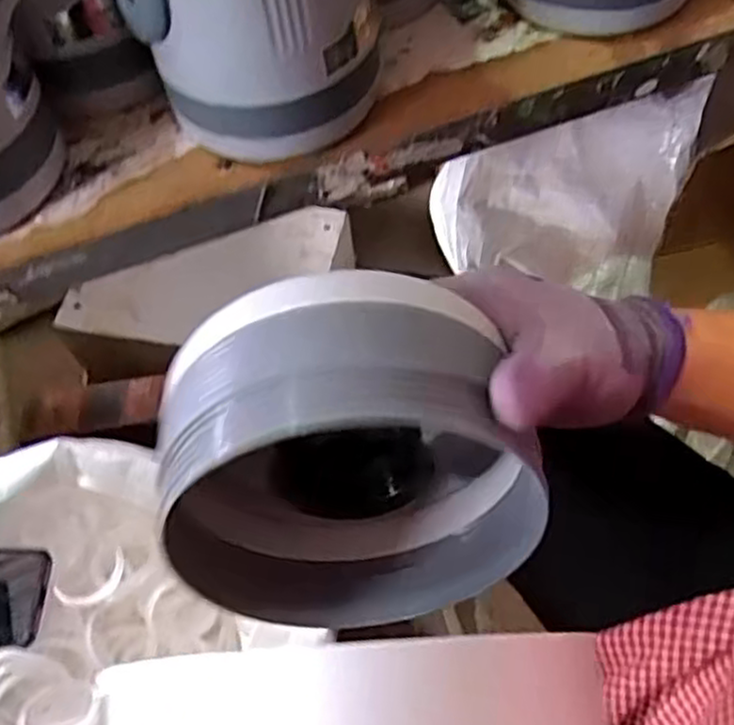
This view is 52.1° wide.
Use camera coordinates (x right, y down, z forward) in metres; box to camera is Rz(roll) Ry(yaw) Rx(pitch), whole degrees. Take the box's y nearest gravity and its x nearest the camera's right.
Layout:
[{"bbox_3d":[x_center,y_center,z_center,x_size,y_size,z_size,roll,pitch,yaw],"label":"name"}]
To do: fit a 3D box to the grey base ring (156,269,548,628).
[{"bbox_3d":[-0.004,0.041,0.323,0.141,0.157,0.098,-5,57,2],"label":"grey base ring"}]

